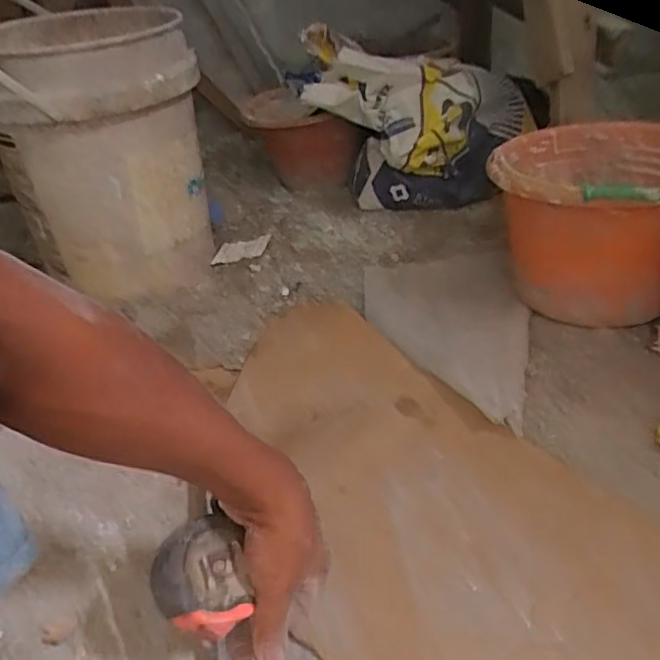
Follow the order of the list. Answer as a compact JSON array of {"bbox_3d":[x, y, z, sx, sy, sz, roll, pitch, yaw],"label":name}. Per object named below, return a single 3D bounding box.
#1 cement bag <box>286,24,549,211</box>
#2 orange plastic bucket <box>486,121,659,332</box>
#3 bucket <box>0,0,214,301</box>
[{"bbox_3d":[0.141,-0.338,1.044,0.354,0.293,0.188,-2,36,5],"label":"cement bag"},{"bbox_3d":[0.323,-0.133,0.772,0.234,0.211,0.285,18,43,32],"label":"orange plastic bucket"},{"bbox_3d":[-0.344,-0.259,0.954,0.280,0.375,0.335,-21,38,-21],"label":"bucket"}]

